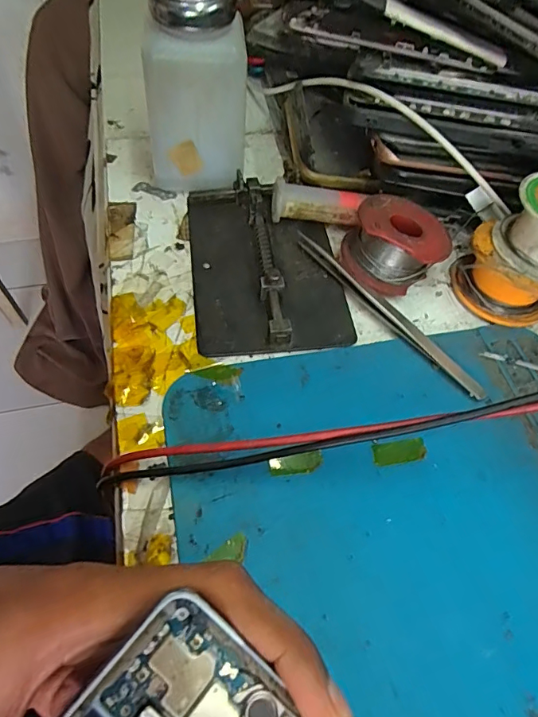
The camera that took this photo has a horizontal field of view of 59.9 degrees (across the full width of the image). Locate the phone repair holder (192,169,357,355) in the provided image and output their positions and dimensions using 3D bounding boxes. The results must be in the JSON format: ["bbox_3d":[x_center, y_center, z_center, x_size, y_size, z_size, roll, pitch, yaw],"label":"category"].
[{"bbox_3d":[-0.002,-0.053,0.252,0.078,0.012,0.111,-5,58,-7],"label":"phone repair holder"}]

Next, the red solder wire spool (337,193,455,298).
[{"bbox_3d":[0.071,-0.063,0.253,0.051,0.031,0.048,2,57,-3],"label":"red solder wire spool"}]

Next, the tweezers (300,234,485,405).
[{"bbox_3d":[0.061,-0.026,0.245,0.012,0.008,0.126,-35,66,-23],"label":"tweezers"}]

